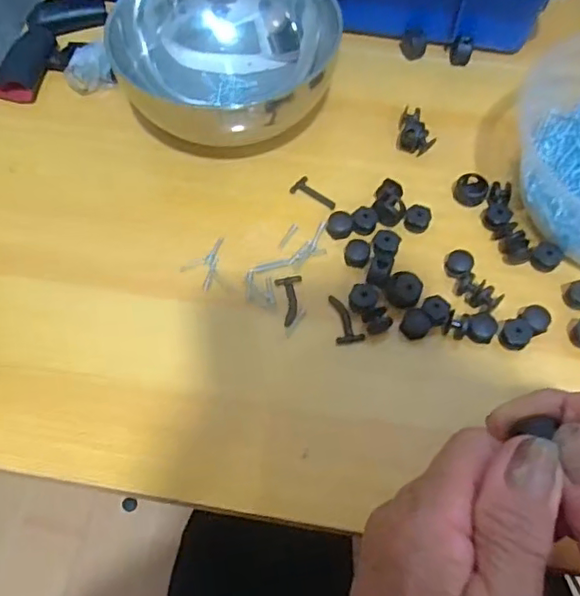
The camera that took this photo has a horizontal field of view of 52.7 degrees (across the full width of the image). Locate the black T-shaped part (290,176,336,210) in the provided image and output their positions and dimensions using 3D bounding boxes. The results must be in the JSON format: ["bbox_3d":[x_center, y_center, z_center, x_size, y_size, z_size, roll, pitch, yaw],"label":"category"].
[{"bbox_3d":[0.014,-0.058,0.327,0.028,0.004,0.013,39,68,20],"label":"black T-shaped part"}]

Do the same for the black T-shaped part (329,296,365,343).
[{"bbox_3d":[0.028,0.010,0.288,0.014,0.004,0.026,-6,60,-3],"label":"black T-shaped part"}]

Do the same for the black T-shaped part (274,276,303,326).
[{"bbox_3d":[0.001,0.000,0.294,0.014,0.004,0.027,-11,61,-5],"label":"black T-shaped part"}]

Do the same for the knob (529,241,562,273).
[{"bbox_3d":[0.131,-0.021,0.301,0.013,0.009,0.012,0,60,1],"label":"knob"}]

